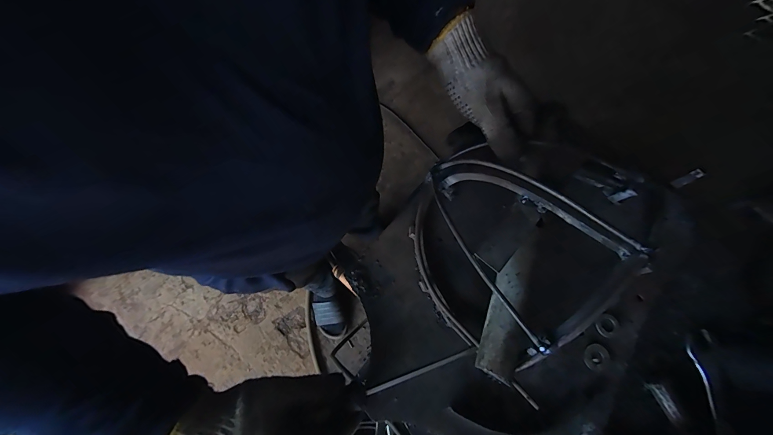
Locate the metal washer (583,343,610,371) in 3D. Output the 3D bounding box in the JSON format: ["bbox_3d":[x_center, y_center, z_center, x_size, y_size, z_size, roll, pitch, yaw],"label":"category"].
[{"bbox_3d":[0.222,0.147,0.350,0.028,0.004,0.025,11,72,6],"label":"metal washer"}]

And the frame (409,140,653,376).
[{"bbox_3d":[0.094,0.027,0.318,0.137,0.117,0.190,-38,74,-10],"label":"frame"}]

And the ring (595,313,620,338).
[{"bbox_3d":[0.241,0.118,0.361,0.027,0.006,0.024,35,76,13],"label":"ring"}]

